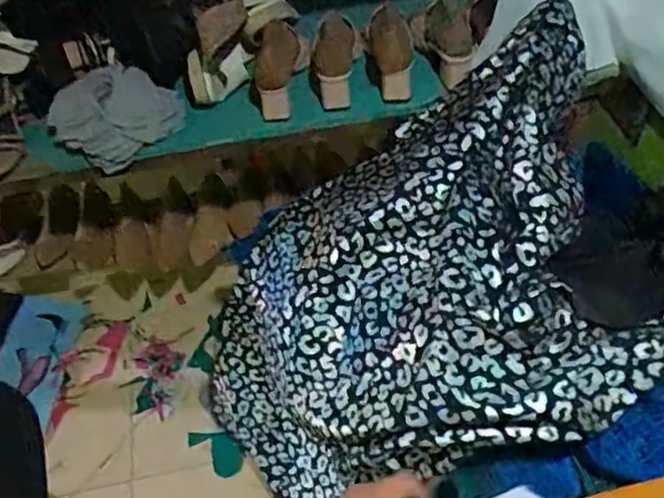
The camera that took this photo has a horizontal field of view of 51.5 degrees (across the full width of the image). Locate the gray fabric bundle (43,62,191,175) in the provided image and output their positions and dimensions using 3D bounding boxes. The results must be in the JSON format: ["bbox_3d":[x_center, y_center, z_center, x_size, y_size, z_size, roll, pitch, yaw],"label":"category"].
[{"bbox_3d":[-0.352,-0.220,1.126,0.205,0.097,0.140,-29,53,-20],"label":"gray fabric bundle"}]

